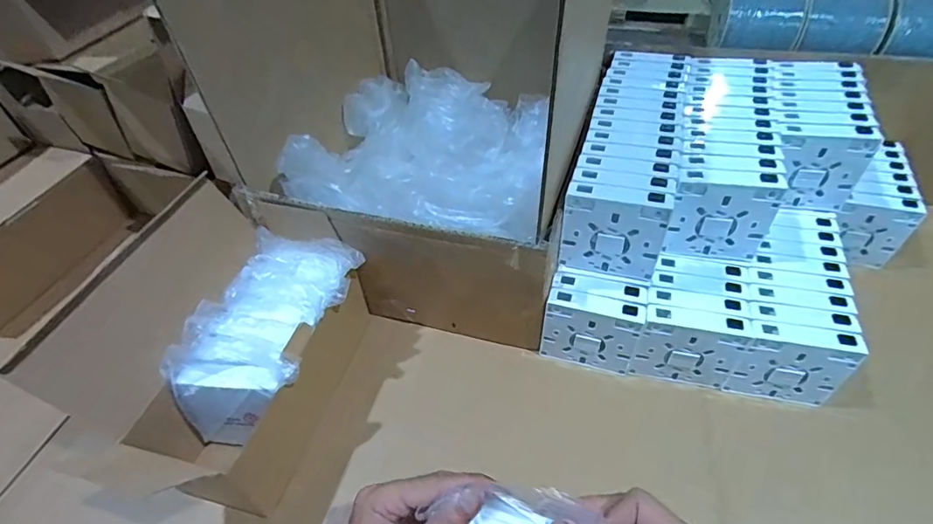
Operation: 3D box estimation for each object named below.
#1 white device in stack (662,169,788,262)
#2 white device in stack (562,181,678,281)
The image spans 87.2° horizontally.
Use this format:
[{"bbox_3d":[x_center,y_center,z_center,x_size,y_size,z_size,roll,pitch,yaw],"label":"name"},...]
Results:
[{"bbox_3d":[0.228,-0.042,0.445,0.085,0.086,0.020,5,45,11],"label":"white device in stack"},{"bbox_3d":[0.128,-0.027,0.433,0.085,0.085,0.019,8,45,14],"label":"white device in stack"}]

